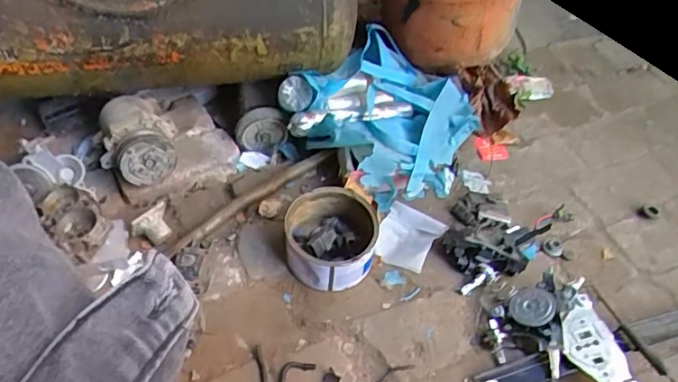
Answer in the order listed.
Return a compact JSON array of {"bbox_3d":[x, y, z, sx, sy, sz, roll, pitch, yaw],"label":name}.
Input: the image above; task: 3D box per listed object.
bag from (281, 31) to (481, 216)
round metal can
[{"bbox_3d":[0.106,-0.171,1.125,0.335,0.225,0.358,25,53,20],"label":"bag"},{"bbox_3d":[-0.012,0.087,0.932,0.148,0.102,0.155,1,50,-1],"label":"round metal can"}]

